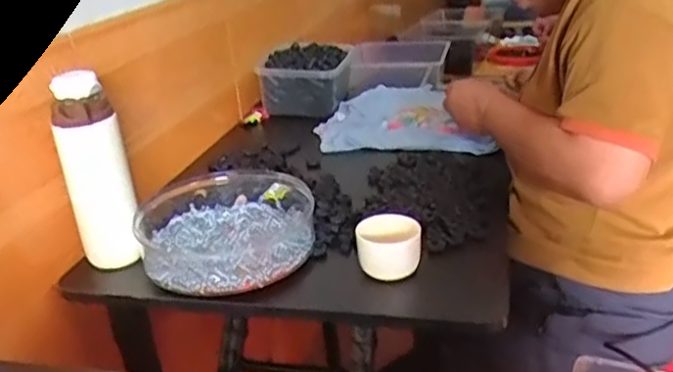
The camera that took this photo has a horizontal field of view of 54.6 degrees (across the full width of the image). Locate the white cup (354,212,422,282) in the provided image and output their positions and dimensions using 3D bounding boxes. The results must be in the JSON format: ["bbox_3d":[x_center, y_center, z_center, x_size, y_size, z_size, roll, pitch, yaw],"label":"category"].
[{"bbox_3d":[0.056,0.067,0.698,0.069,0.052,0.059,-1,24,7],"label":"white cup"}]

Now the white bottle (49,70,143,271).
[{"bbox_3d":[-0.264,-0.010,0.722,0.069,0.211,0.058,-13,25,-19],"label":"white bottle"}]

